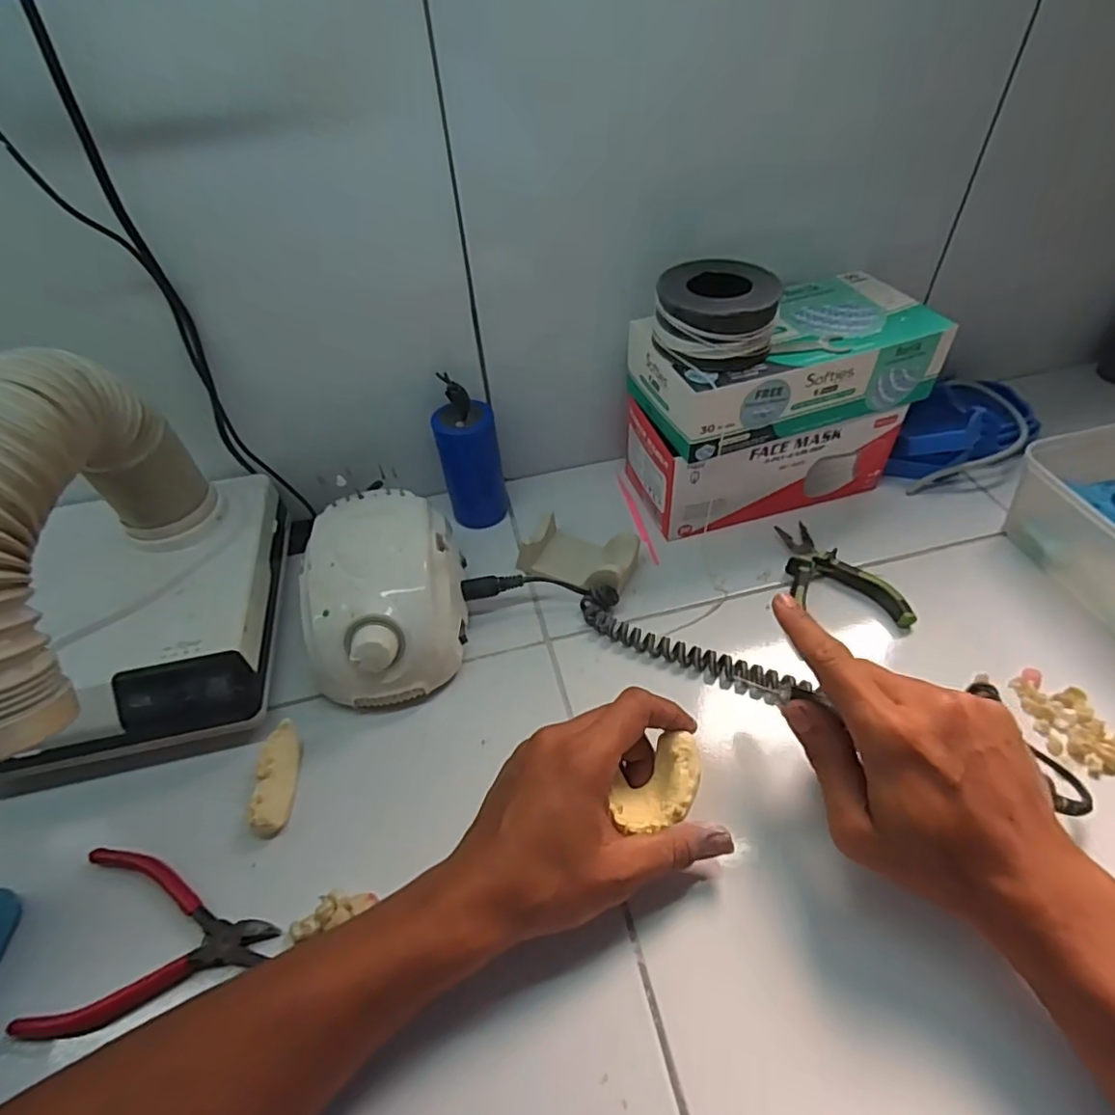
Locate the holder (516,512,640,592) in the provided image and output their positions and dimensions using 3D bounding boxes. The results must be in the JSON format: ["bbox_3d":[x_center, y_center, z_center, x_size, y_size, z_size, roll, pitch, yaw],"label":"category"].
[{"bbox_3d":[0.017,-0.002,0.490,0.090,0.032,0.051,18,51,20],"label":"holder"}]

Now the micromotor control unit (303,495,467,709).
[{"bbox_3d":[-0.122,0.029,0.444,0.102,0.083,0.136,-8,47,-3],"label":"micromotor control unit"}]

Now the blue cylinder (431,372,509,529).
[{"bbox_3d":[-0.072,-0.080,0.517,0.049,0.125,0.050,-7,47,-3],"label":"blue cylinder"}]

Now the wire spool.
[{"bbox_3d":[0.112,-0.170,0.432,0.079,0.044,0.076,-2,47,2],"label":"wire spool"}]

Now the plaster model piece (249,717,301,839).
[{"bbox_3d":[-0.176,0.138,0.386,0.019,0.019,0.066,-5,47,-1],"label":"plaster model piece"}]

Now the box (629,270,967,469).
[{"bbox_3d":[0.169,-0.154,0.475,0.216,0.067,0.110,-16,48,-11],"label":"box"}]

